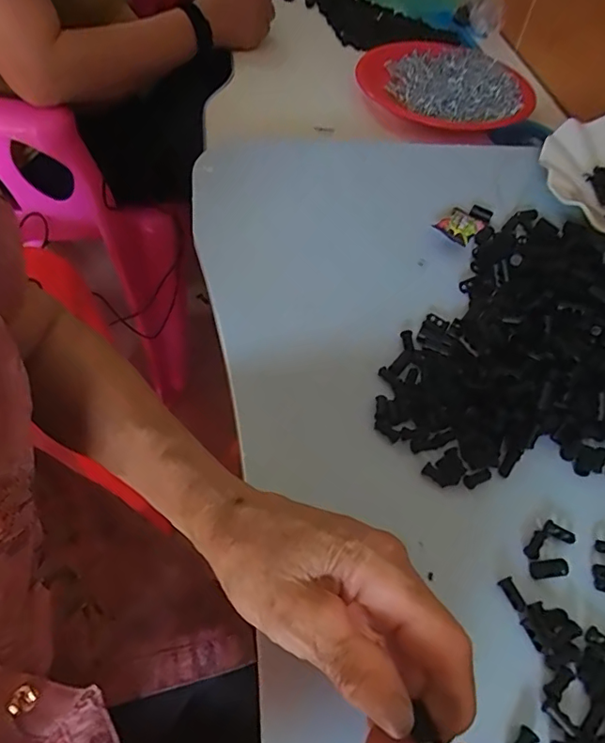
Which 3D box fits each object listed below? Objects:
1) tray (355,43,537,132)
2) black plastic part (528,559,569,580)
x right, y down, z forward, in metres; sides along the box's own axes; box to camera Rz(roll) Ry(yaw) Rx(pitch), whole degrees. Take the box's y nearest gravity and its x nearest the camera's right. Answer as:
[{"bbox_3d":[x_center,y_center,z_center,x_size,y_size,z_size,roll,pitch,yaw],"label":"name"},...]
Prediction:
[{"bbox_3d":[0.182,-0.386,0.717,0.246,0.036,0.243,27,54,14],"label":"tray"},{"bbox_3d":[0.131,0.104,0.282,0.021,0.004,0.009,-3,53,-9],"label":"black plastic part"}]

